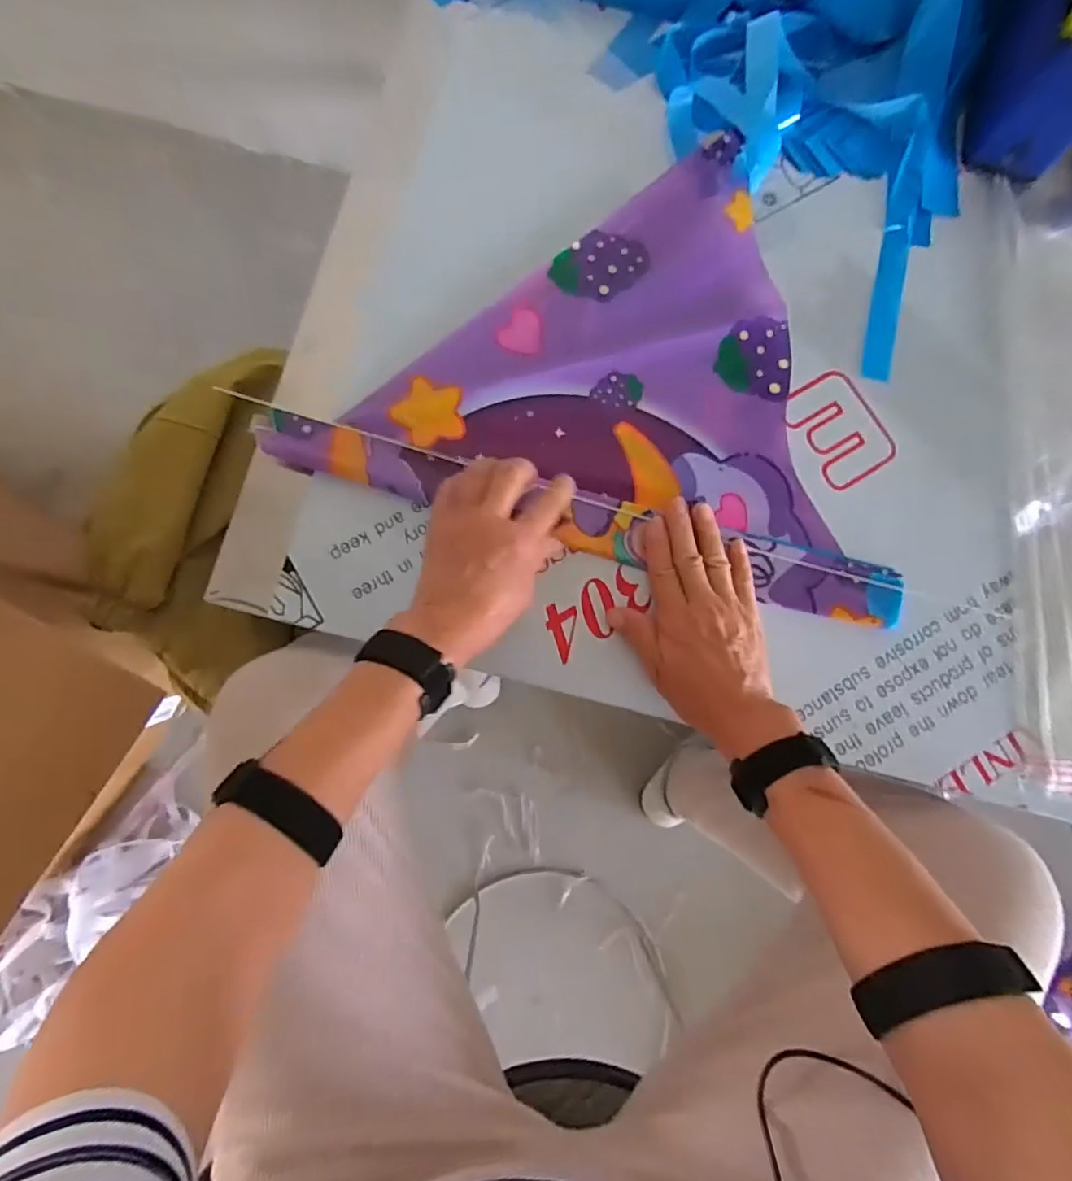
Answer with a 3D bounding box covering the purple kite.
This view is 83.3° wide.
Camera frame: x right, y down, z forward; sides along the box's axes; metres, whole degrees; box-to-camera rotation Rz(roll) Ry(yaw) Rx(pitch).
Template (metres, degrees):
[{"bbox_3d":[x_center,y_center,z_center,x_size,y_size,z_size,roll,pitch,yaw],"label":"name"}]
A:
[{"bbox_3d":[0.022,-0.129,0.491,0.424,0.016,0.402,-15,83,-4],"label":"purple kite"}]

